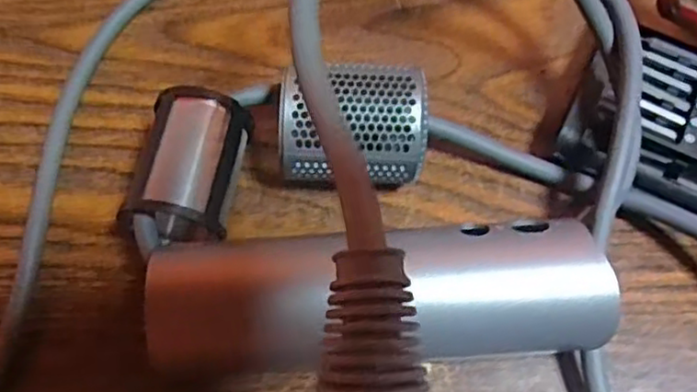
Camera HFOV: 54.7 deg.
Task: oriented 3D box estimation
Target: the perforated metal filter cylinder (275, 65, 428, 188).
[{"bbox_3d":[0.001,-0.018,0.218,0.045,0.038,0.033,-3,67,-3],"label":"perforated metal filter cylinder"}]

